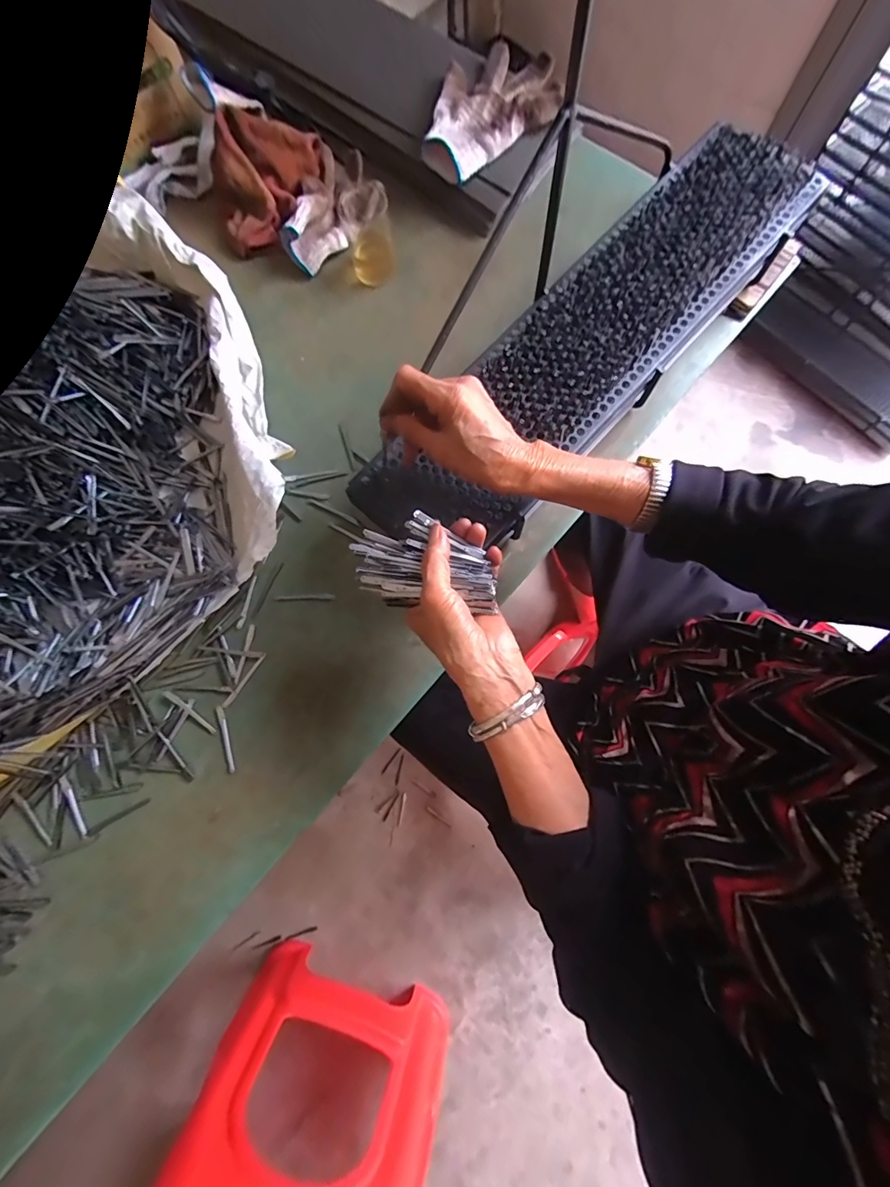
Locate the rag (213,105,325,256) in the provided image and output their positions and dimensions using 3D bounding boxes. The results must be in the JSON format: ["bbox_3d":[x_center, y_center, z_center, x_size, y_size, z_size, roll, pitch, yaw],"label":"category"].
[{"bbox_3d":[-0.224,-0.526,0.565,0.145,0.065,0.117,-15,77,-1],"label":"rag"}]

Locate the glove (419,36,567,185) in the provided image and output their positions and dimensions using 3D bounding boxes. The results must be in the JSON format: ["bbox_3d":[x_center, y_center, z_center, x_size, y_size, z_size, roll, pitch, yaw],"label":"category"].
[{"bbox_3d":[0.048,-0.607,0.560,0.190,0.039,0.136,-30,78,-5],"label":"glove"}]

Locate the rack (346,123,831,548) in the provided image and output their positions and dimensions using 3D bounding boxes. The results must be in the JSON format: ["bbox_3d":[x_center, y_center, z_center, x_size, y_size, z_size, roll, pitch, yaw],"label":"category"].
[{"bbox_3d":[0.151,-0.255,0.463,0.587,0.033,0.153,-45,81,-3],"label":"rack"}]

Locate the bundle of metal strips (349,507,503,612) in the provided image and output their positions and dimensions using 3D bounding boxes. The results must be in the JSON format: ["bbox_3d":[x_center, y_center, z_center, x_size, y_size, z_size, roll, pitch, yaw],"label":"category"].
[{"bbox_3d":[-0.015,-0.026,0.362,0.112,0.015,0.072,5,78,1],"label":"bundle of metal strips"}]

